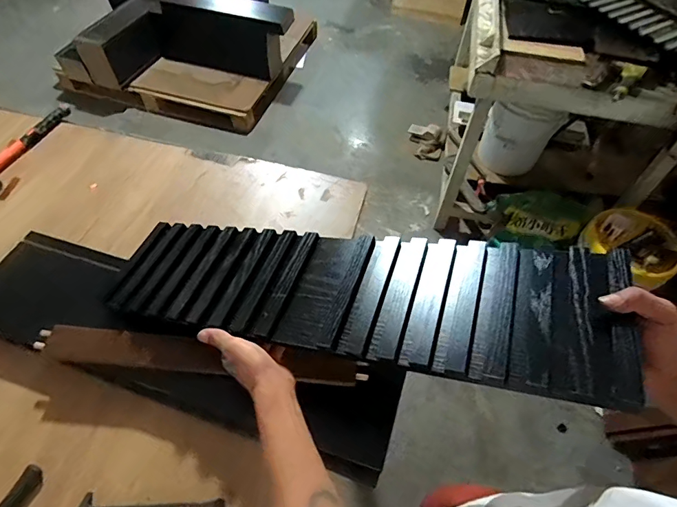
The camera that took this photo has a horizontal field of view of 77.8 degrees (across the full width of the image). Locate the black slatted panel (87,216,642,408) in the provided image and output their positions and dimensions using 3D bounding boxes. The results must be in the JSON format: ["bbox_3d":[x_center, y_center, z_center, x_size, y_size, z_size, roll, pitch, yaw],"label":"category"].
[{"bbox_3d":[-0.021,0.043,0.546,0.666,0.025,0.183,6,51,26],"label":"black slatted panel"}]

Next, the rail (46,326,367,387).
[{"bbox_3d":[-0.202,0.151,0.612,0.450,0.032,0.049,5,53,2],"label":"rail"}]

